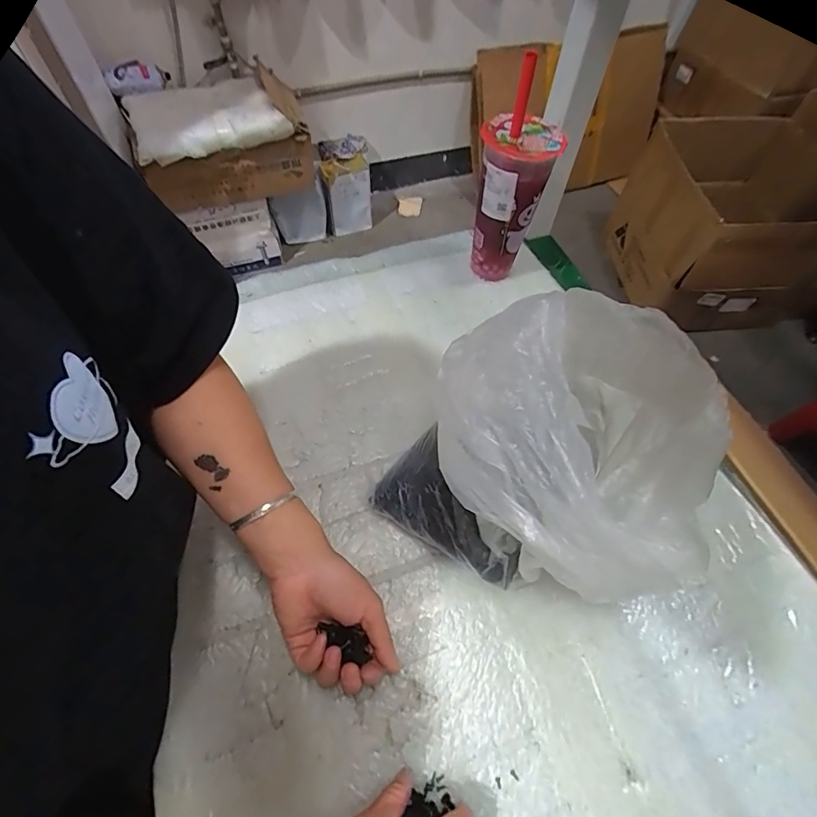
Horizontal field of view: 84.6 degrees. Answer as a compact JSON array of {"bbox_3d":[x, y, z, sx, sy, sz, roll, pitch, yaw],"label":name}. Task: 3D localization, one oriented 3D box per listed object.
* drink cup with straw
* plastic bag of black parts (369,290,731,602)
[{"bbox_3d":[0.119,-0.252,0.521,0.083,0.235,0.082,12,60,6],"label":"drink cup with straw"},{"bbox_3d":[0.103,0.042,0.356,0.202,0.223,0.188,38,66,20],"label":"plastic bag of black parts"}]

